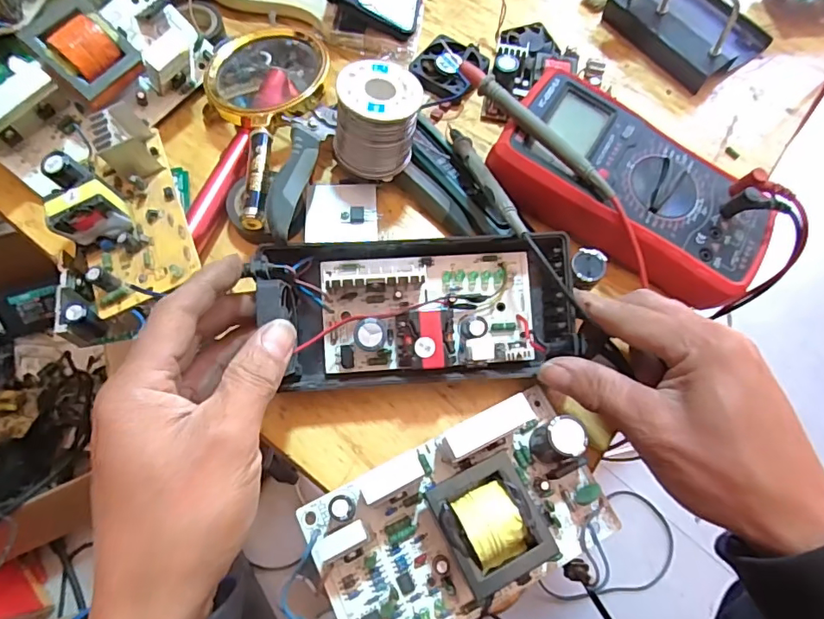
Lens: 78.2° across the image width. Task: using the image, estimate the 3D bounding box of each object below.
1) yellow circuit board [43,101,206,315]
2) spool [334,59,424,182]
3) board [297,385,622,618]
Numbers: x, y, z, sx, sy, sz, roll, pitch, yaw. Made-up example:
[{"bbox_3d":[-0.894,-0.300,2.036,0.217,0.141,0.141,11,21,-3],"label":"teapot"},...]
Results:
[{"bbox_3d":[-0.172,-0.062,0.298,0.063,0.032,0.118,-21,70,-11],"label":"yellow circuit board"},{"bbox_3d":[-0.022,-0.122,0.331,0.051,0.053,0.055,9,67,1],"label":"spool"},{"bbox_3d":[0.028,0.111,0.259,0.160,0.050,0.095,-25,71,-12],"label":"board"}]

